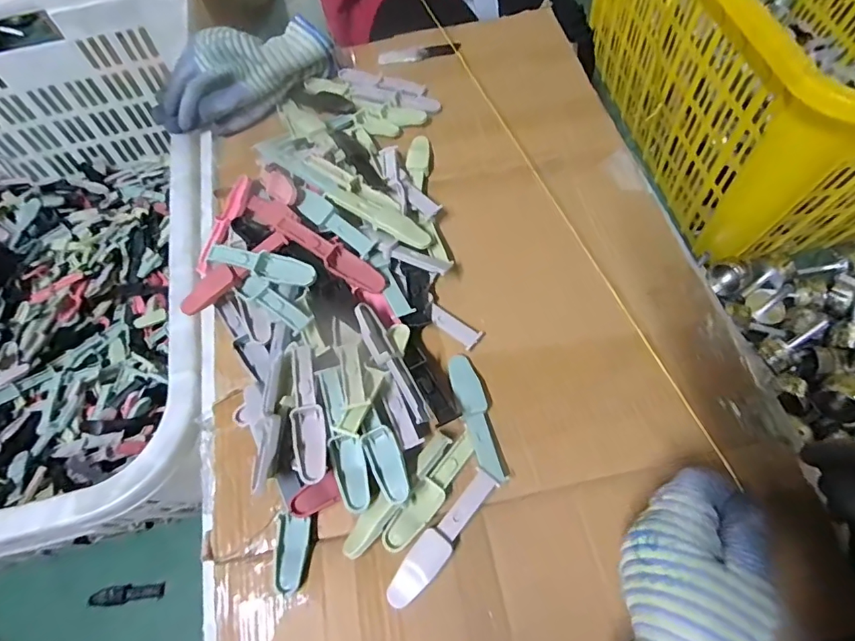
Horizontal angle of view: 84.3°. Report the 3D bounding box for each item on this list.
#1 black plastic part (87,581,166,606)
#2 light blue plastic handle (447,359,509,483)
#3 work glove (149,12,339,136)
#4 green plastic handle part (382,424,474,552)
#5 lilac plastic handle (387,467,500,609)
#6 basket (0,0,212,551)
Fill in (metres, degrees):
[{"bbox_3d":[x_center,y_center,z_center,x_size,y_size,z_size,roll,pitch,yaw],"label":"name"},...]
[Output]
[{"bbox_3d":[-0.438,0.399,0.691,0.094,0.009,0.024,4,60,-23],"label":"black plastic part"},{"bbox_3d":[0.038,0.074,0.367,0.021,0.014,0.102,-16,63,-5],"label":"light blue plastic handle"},{"bbox_3d":[-0.202,-0.273,0.523,0.200,0.061,0.084,-29,65,-11],"label":"work glove"},{"bbox_3d":[0.005,0.122,0.344,0.021,0.015,0.098,34,70,19],"label":"green plastic handle part"},{"bbox_3d":[0.011,0.149,0.327,0.022,0.013,0.103,37,71,20],"label":"lilac plastic handle"},{"bbox_3d":[-0.538,-0.073,0.665,0.577,0.329,0.791,-15,63,-4],"label":"basket"}]

